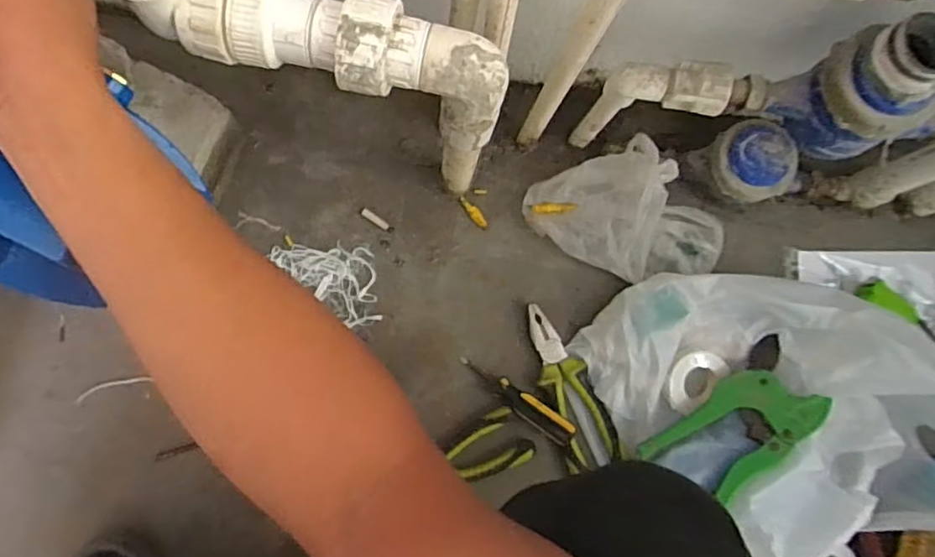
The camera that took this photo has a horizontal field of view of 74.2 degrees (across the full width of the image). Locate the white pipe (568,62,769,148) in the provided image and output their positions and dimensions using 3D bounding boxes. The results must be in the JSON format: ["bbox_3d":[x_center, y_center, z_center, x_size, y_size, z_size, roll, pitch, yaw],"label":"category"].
[{"bbox_3d":[0.184,-0.152,0.596,0.132,0.181,0.040,-1,85,-4],"label":"white pipe"}]

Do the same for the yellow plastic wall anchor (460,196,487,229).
[{"bbox_3d":[0.007,-0.073,0.678,0.014,0.007,0.043,-32,87,-5],"label":"yellow plastic wall anchor"}]

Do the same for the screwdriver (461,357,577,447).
[{"bbox_3d":[0.051,0.127,0.642,0.135,0.025,0.026,34,84,0],"label":"screwdriver"}]

